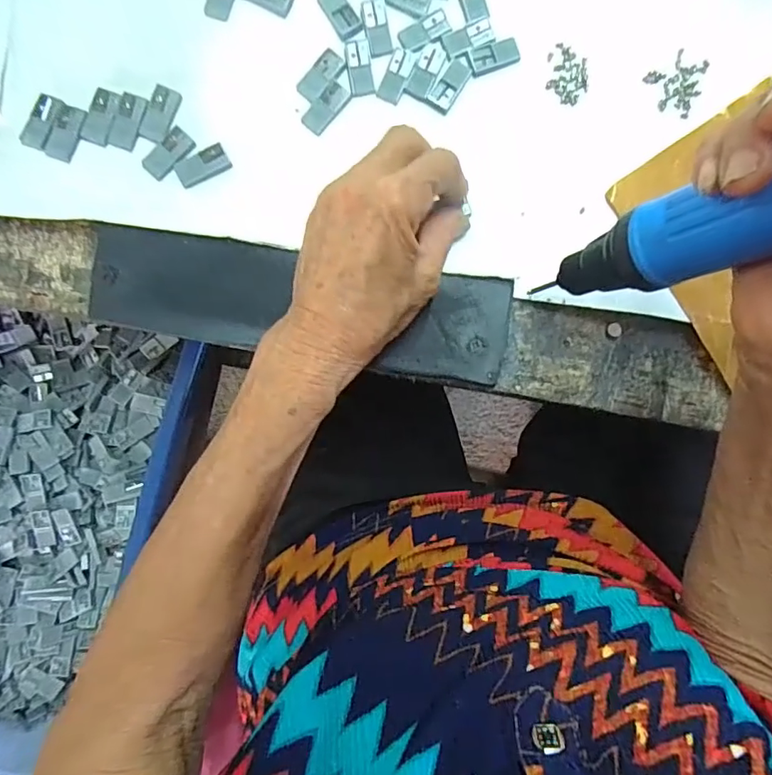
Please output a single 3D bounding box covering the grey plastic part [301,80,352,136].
[{"bbox_3d":[-0.032,-0.151,0.272,0.014,0.004,0.029,39,86,-2],"label":"grey plastic part"}]

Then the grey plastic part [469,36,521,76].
[{"bbox_3d":[0.060,-0.182,0.279,0.028,0.004,0.014,-20,89,-4],"label":"grey plastic part"}]

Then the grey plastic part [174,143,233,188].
[{"bbox_3d":[-0.096,-0.117,0.269,0.028,0.004,0.014,-33,90,-4],"label":"grey plastic part"}]

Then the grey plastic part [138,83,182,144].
[{"bbox_3d":[-0.119,-0.144,0.267,0.015,0.004,0.028,17,87,-3],"label":"grey plastic part"}]

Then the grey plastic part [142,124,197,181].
[{"bbox_3d":[-0.114,-0.123,0.266,0.014,0.004,0.029,42,86,-1],"label":"grey plastic part"}]

